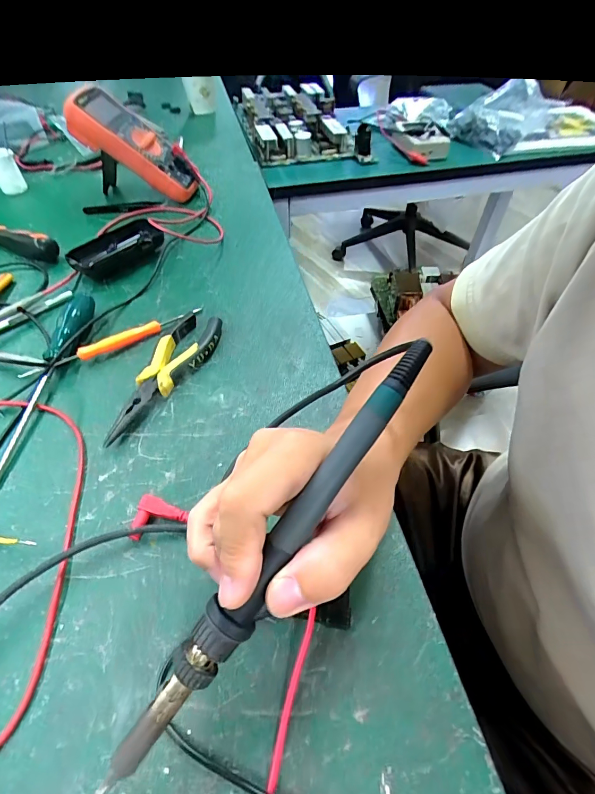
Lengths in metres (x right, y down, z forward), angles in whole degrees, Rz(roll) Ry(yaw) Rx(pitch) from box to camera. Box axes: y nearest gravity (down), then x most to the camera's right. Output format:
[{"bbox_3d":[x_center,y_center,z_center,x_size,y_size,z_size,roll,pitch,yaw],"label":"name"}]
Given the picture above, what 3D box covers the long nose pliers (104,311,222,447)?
[{"bbox_3d":[-0.113,-0.022,0.356,0.046,0.018,0.153,12,52,10],"label":"long nose pliers"}]

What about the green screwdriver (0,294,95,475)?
[{"bbox_3d":[-0.221,-0.009,0.338,0.021,0.027,0.219,3,51,3],"label":"green screwdriver"}]

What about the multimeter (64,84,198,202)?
[{"bbox_3d":[-0.232,-0.327,0.559,0.166,0.115,0.065,28,48,-22],"label":"multimeter"}]

